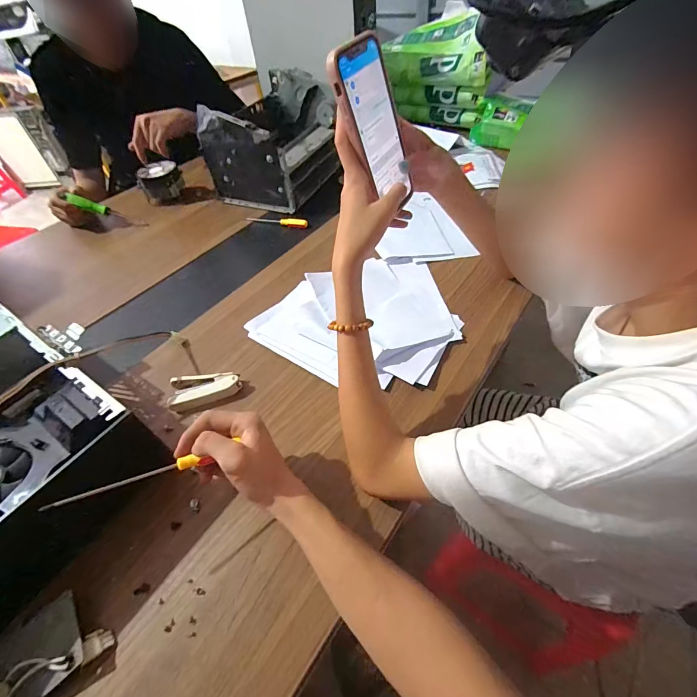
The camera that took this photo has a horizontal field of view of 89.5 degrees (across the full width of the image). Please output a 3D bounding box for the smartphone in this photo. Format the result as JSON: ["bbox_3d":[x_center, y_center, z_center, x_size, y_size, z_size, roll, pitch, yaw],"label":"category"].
[{"bbox_3d":[0.030,-0.213,0.344,0.007,0.143,0.079,11,50,39],"label":"smartphone"}]

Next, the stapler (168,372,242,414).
[{"bbox_3d":[-0.190,0.051,0.466,0.089,0.017,0.047,-20,51,-11],"label":"stapler"}]

